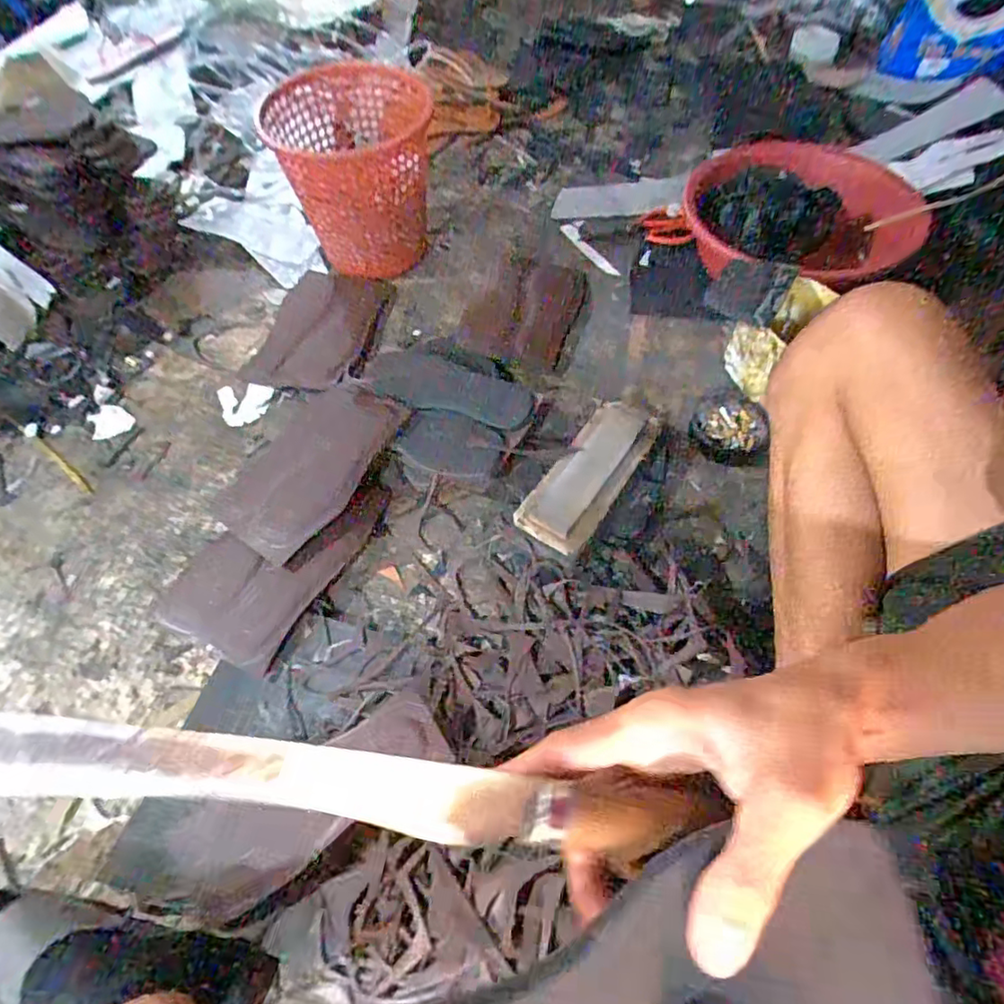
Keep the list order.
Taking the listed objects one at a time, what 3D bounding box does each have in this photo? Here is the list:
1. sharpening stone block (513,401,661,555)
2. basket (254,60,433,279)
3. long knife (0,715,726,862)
[{"bbox_3d":[0.112,-0.040,0.716,0.084,0.049,0.232,30,62,20],"label":"sharpening stone block"},{"bbox_3d":[-0.246,-0.550,1.019,0.257,0.245,0.259,-9,56,-5],"label":"basket"},{"bbox_3d":[-0.050,0.093,0.191,0.274,0.021,0.023,16,55,-20],"label":"long knife"}]

